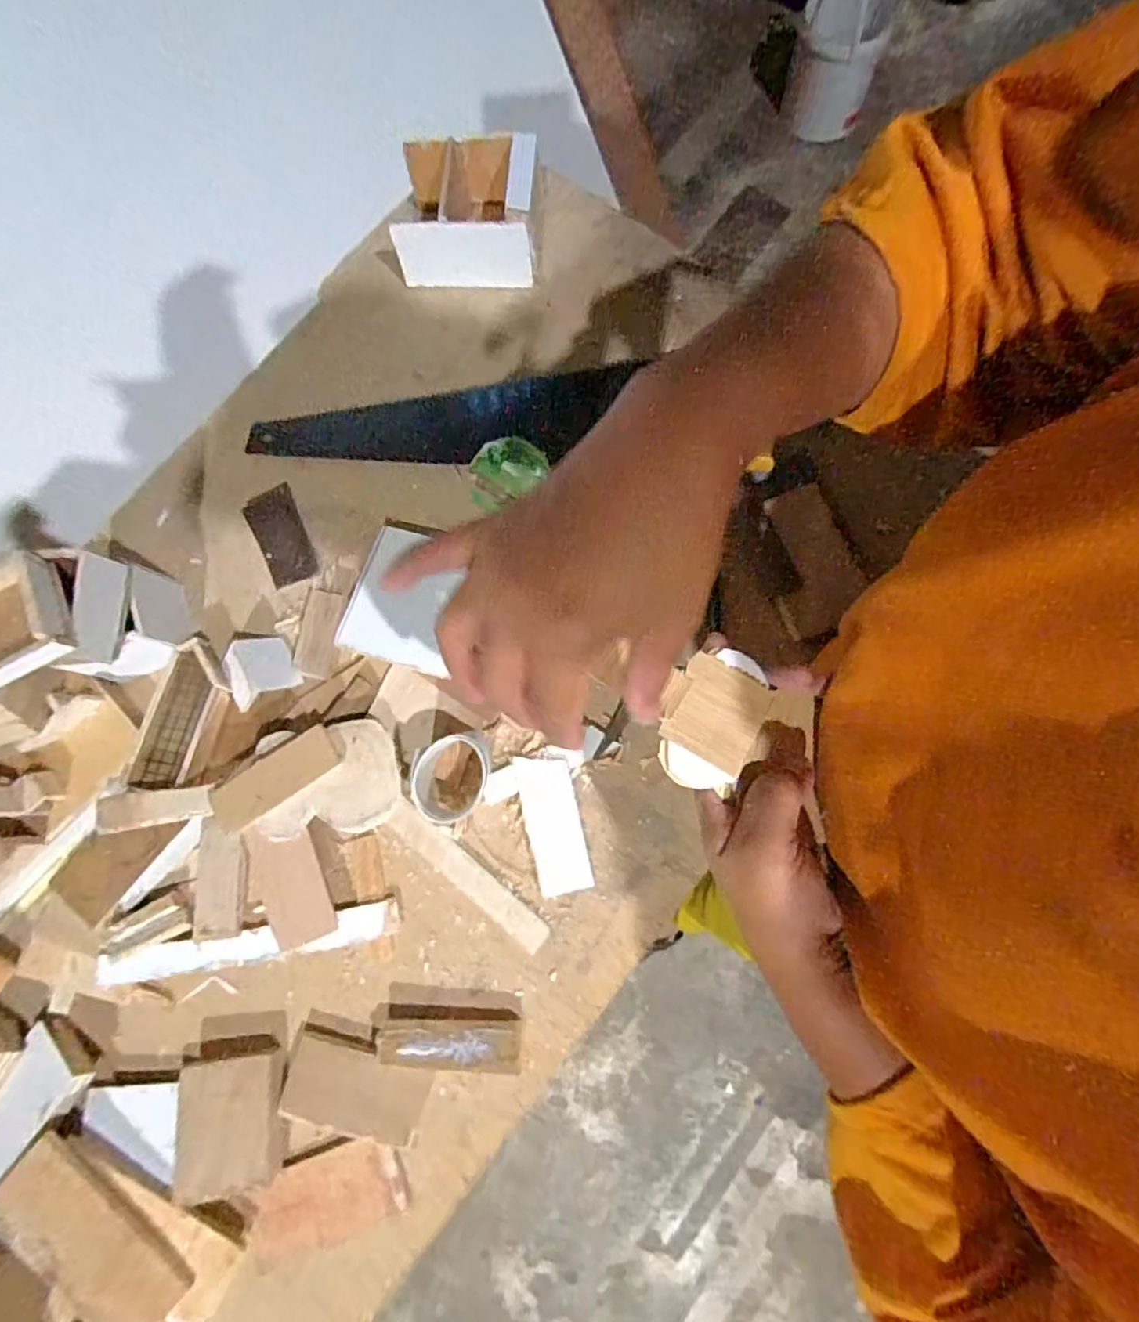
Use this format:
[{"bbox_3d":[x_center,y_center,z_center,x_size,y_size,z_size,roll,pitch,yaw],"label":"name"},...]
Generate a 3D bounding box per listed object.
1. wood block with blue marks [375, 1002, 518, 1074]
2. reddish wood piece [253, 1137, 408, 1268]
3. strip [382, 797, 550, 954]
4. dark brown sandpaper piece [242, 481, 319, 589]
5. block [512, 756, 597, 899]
[{"bbox_3d":[-0.081,0.243,0.395,0.098,0.015,0.032,5,80,5],"label":"wood block with blue marks"},{"bbox_3d":[-0.154,0.342,0.389,0.094,0.013,0.053,-18,79,1],"label":"reddish wood piece"},{"bbox_3d":[-0.071,0.147,0.419,0.134,0.008,0.022,36,84,10],"label":"strip"},{"bbox_3d":[-0.229,-0.099,0.484,0.039,0.004,0.086,-26,79,0],"label":"dark brown sandpaper piece"},{"bbox_3d":[-0.011,0.112,0.423,0.037,0.010,0.091,-14,79,2],"label":"block"}]

